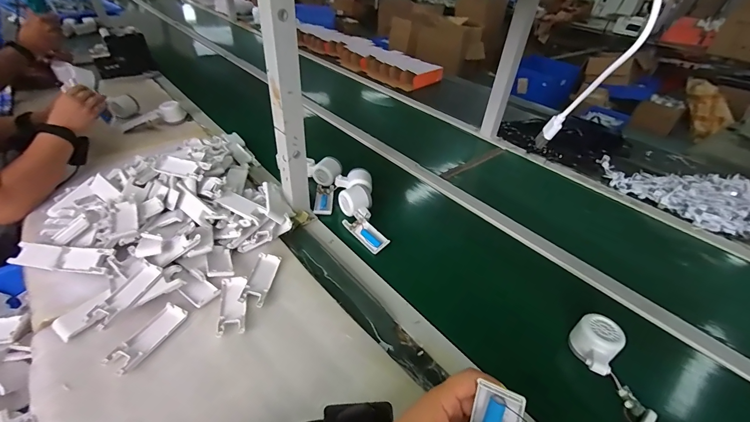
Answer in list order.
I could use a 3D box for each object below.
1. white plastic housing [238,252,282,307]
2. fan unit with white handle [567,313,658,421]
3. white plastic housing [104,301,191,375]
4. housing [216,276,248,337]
[{"bbox_3d":[-0.188,0.112,0.552,0.036,0.014,0.100,6,39,1],"label":"white plastic housing"},{"bbox_3d":[0.332,0.238,0.434,0.083,0.045,0.203,7,39,2],"label":"fan unit with white handle"},{"bbox_3d":[-0.313,0.174,0.462,0.038,0.010,0.101,18,41,15],"label":"white plastic housing"},{"bbox_3d":[-0.219,0.144,0.514,0.038,0.009,0.100,-6,40,-14],"label":"housing"}]

